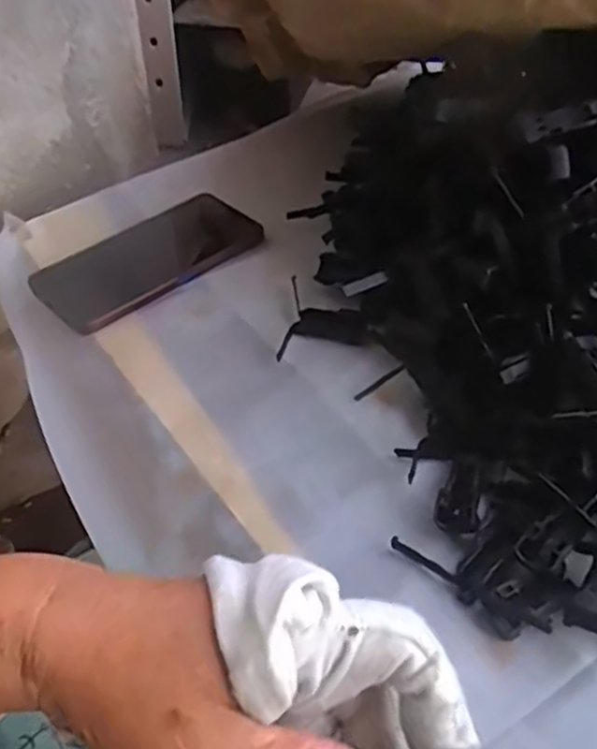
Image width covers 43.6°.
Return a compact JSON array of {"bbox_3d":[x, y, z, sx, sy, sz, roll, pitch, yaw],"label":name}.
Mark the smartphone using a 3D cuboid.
[{"bbox_3d":[-0.111,-0.087,0.558,0.163,0.013,0.082,-33,51,-28],"label":"smartphone"}]

